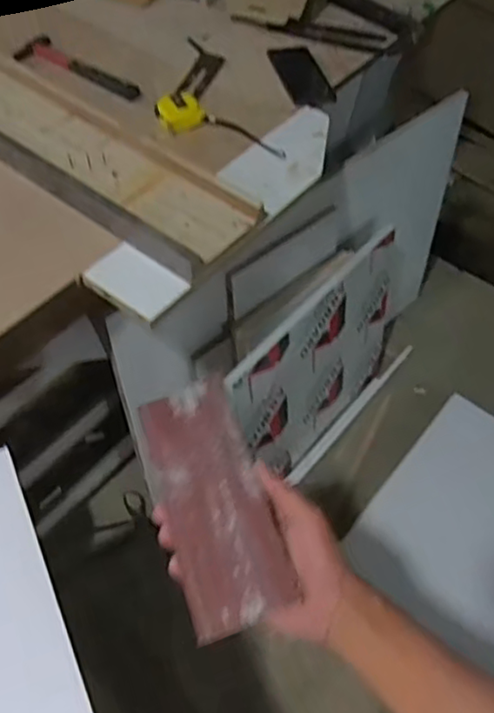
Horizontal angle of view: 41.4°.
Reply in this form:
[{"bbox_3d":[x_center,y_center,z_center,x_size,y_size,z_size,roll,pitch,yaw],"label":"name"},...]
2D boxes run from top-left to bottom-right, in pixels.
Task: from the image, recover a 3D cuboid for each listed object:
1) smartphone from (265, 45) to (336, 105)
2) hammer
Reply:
[{"bbox_3d":[0.100,-0.507,1.180,0.077,0.015,0.171,-13,55,-13],"label":"smartphone"},{"bbox_3d":[-0.292,-0.491,1.126,0.231,0.030,0.083,28,57,16],"label":"hammer"}]

